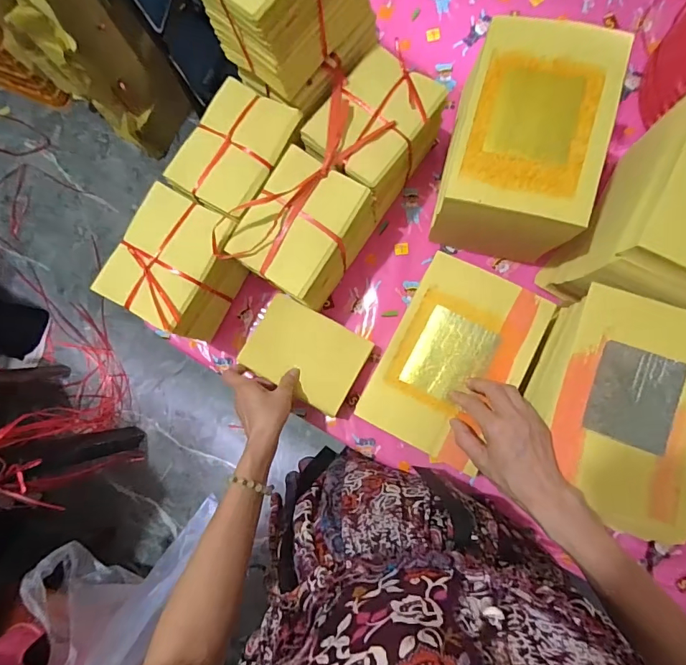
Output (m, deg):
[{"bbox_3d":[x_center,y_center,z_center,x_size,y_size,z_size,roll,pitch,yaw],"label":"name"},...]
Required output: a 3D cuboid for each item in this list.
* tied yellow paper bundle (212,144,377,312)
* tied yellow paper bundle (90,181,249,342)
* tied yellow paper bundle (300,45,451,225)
[{"bbox_3d":[-0.051,-0.134,0.591,0.132,0.149,0.167,29,87,8],"label":"tied yellow paper bundle"},{"bbox_3d":[-0.220,-0.089,0.589,0.117,0.149,0.159,29,87,8],"label":"tied yellow paper bundle"},{"bbox_3d":[0.051,-0.274,0.603,0.129,0.142,0.168,37,88,9],"label":"tied yellow paper bundle"}]

